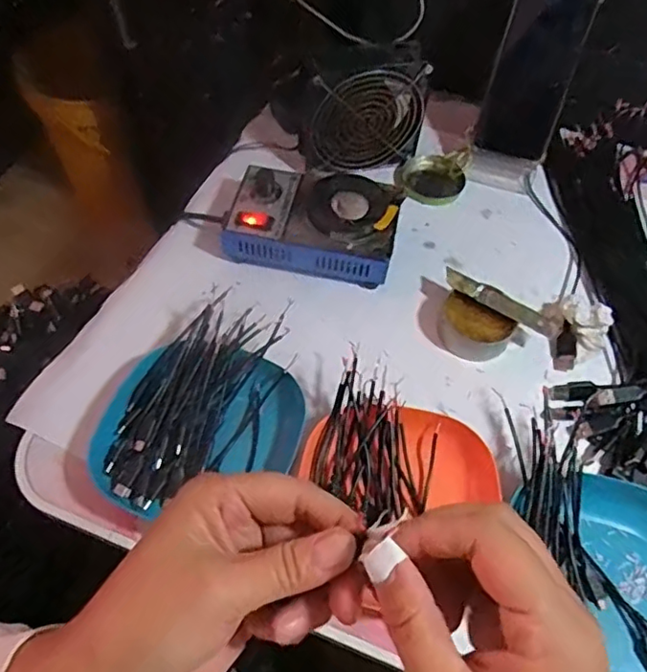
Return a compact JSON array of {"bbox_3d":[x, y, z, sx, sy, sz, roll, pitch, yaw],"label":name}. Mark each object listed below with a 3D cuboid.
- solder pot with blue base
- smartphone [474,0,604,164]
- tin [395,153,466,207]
[{"bbox_3d":[-0.009,-0.105,0.544,0.151,0.053,0.096,10,58,4],"label":"solder pot with blue base"},{"bbox_3d":[0.208,-0.258,0.585,0.077,0.161,0.011,10,33,-4],"label":"smartphone"},{"bbox_3d":[0.112,-0.162,0.617,0.064,0.014,0.065,1,58,-2],"label":"tin"}]

